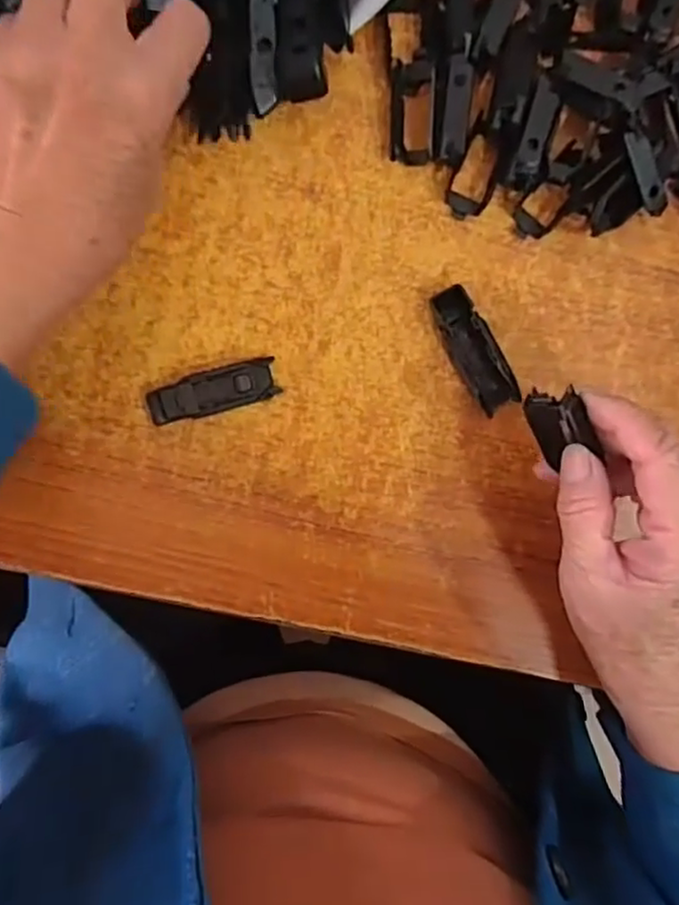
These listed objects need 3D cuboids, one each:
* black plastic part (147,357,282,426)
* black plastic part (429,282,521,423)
[{"bbox_3d":[-0.065,-0.031,0.339,0.066,0.015,0.022,-15,96,-1],"label":"black plastic part"},{"bbox_3d":[0.069,-0.053,0.342,0.022,0.015,0.066,-29,96,1],"label":"black plastic part"}]

